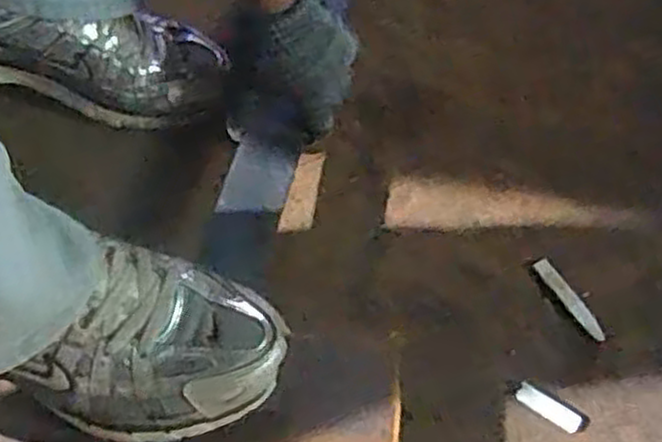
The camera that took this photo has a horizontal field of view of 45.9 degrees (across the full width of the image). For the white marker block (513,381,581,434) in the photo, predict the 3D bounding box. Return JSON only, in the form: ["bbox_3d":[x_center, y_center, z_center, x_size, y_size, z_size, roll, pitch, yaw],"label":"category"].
[{"bbox_3d":[0.154,0.132,0.553,0.047,0.004,0.016,32,61,14],"label":"white marker block"}]

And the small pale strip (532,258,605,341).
[{"bbox_3d":[0.183,0.059,0.598,0.013,0.004,0.075,-26,64,-19],"label":"small pale strip"}]

